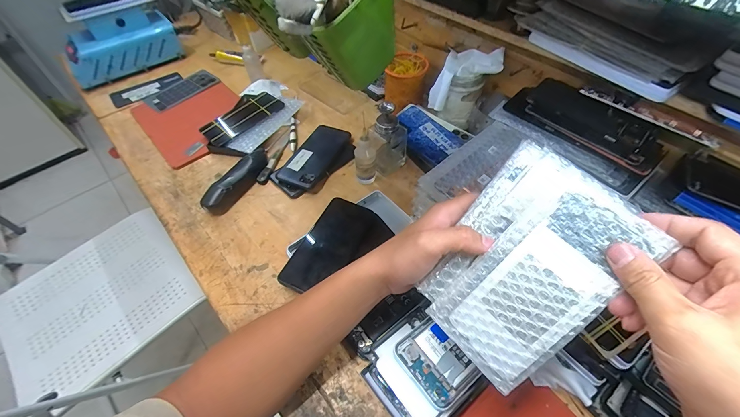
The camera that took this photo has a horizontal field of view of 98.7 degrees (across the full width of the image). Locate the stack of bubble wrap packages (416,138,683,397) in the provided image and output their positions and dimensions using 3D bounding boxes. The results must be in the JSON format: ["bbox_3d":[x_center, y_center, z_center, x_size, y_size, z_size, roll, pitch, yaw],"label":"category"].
[{"bbox_3d":[0.122,0.043,0.264,0.173,0.018,0.126,-50,58,12],"label":"stack of bubble wrap packages"}]

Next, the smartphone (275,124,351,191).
[{"bbox_3d":[-0.099,-0.101,0.585,0.075,0.014,0.167,18,56,15],"label":"smartphone"}]

